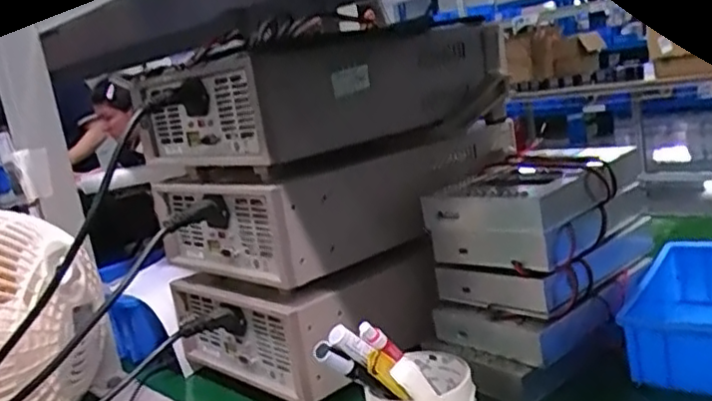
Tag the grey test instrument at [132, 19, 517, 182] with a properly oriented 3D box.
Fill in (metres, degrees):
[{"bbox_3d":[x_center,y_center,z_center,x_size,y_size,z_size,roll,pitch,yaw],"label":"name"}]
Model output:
[{"bbox_3d":[-0.024,-0.110,0.699,0.327,0.100,0.227,-20,15,-42],"label":"grey test instrument"}]

